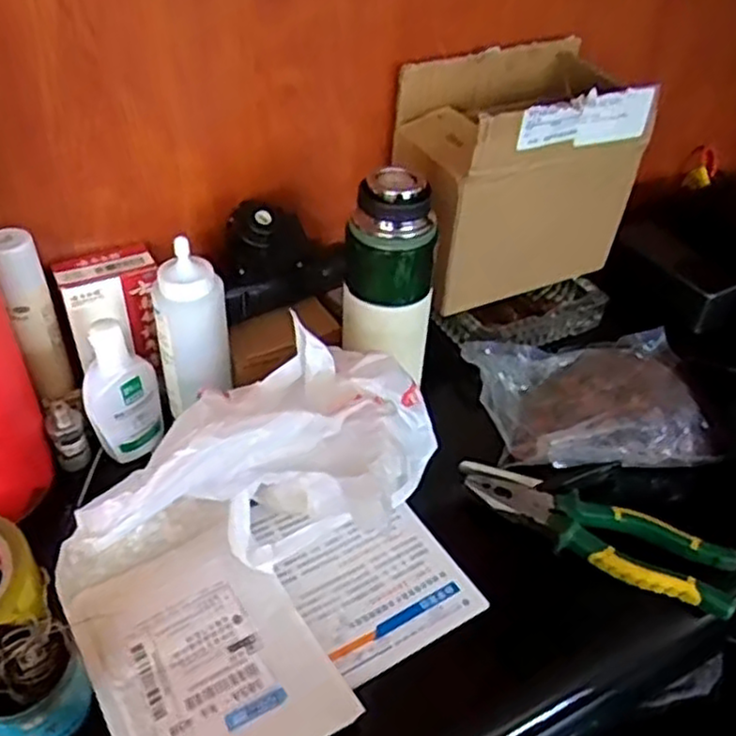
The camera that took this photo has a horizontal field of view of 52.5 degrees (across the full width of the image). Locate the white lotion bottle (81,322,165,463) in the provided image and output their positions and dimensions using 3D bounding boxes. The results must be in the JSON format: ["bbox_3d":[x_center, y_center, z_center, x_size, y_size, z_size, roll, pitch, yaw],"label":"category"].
[{"bbox_3d":[-0.182,0.019,0.553,0.053,0.108,0.026,-20,45,-24],"label":"white lotion bottle"}]

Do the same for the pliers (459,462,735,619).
[{"bbox_3d":[0.161,0.120,0.540,0.198,0.024,0.050,18,43,18],"label":"pliers"}]

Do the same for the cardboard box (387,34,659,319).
[{"bbox_3d":[0.135,-0.170,0.681,0.211,0.197,0.134,-24,47,-28],"label":"cardboard box"}]

